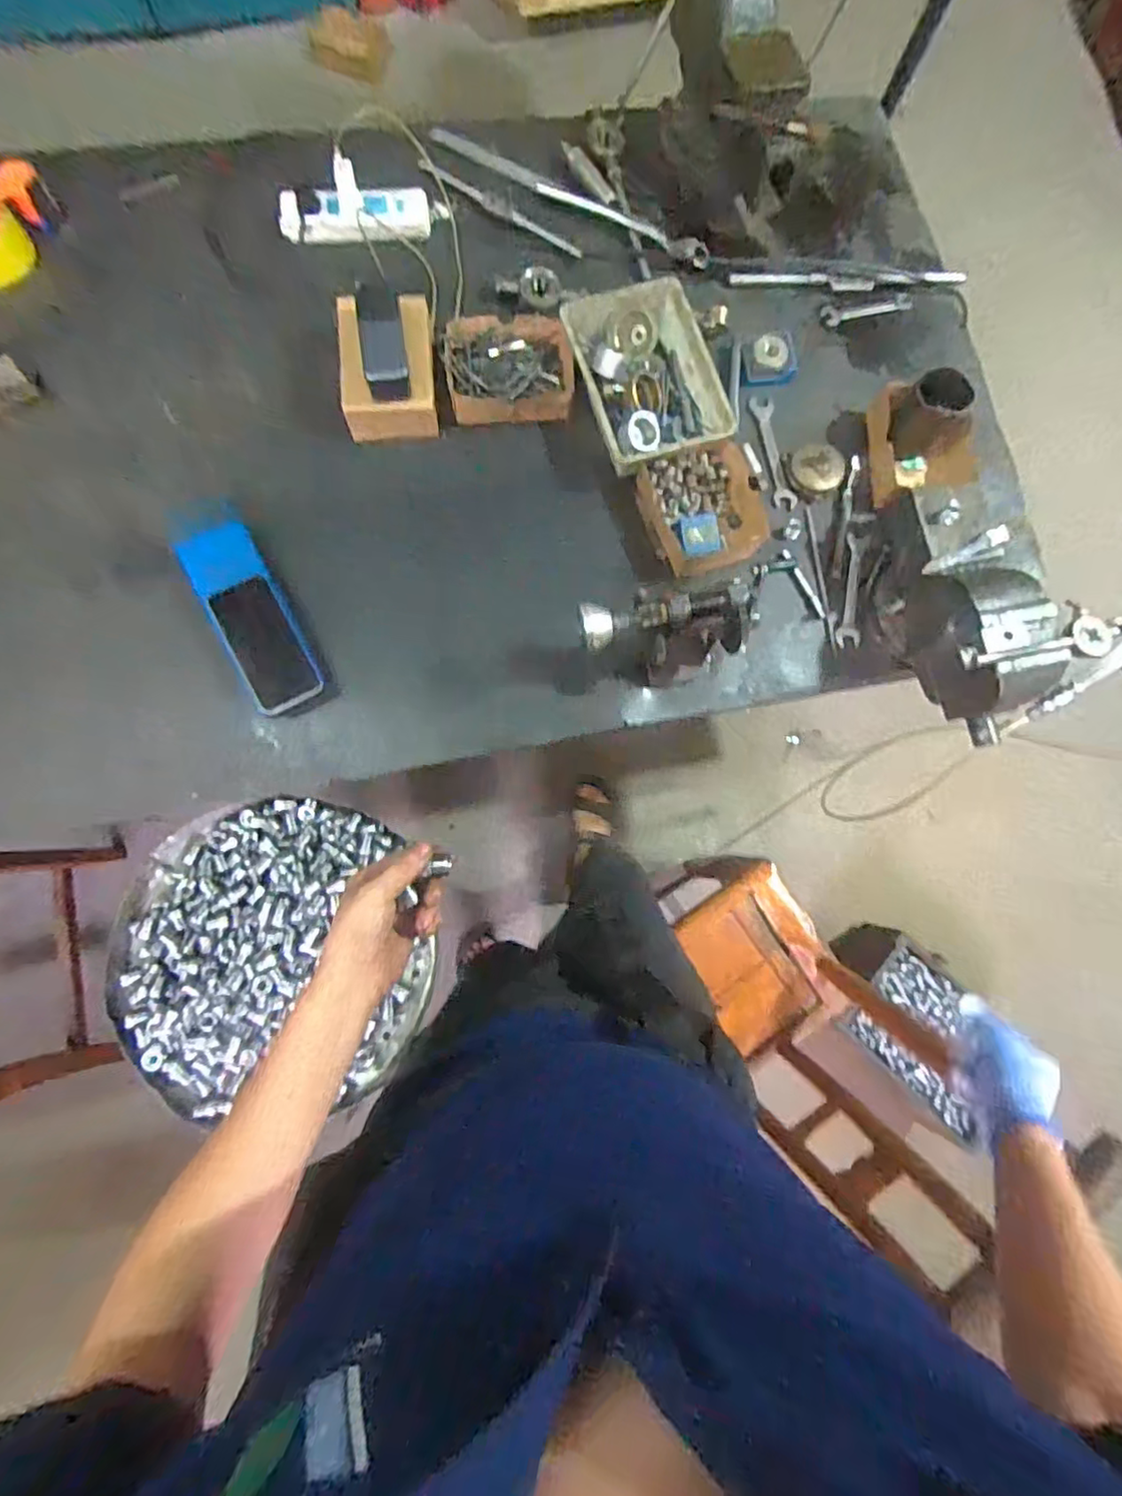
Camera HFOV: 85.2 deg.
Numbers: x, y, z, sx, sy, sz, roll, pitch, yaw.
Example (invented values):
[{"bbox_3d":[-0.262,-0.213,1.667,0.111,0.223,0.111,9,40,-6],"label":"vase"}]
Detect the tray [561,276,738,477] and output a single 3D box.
[{"bbox_3d":[0.116,-0.515,0.852,0.174,0.056,0.252,-18,82,-7],"label":"tray"}]

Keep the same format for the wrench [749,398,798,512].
[{"bbox_3d":[0.309,-0.428,0.888,0.036,0.010,0.174,-9,83,-4],"label":"wrench"}]

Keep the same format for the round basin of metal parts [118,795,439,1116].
[{"bbox_3d":[-0.352,0.242,0.740,0.362,0.092,0.352,-3,80,-4],"label":"round basin of metal parts"}]

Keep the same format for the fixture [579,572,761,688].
[{"bbox_3d":[0.125,-0.129,0.724,0.214,0.187,0.072,-11,81,-6],"label":"fixture"}]

